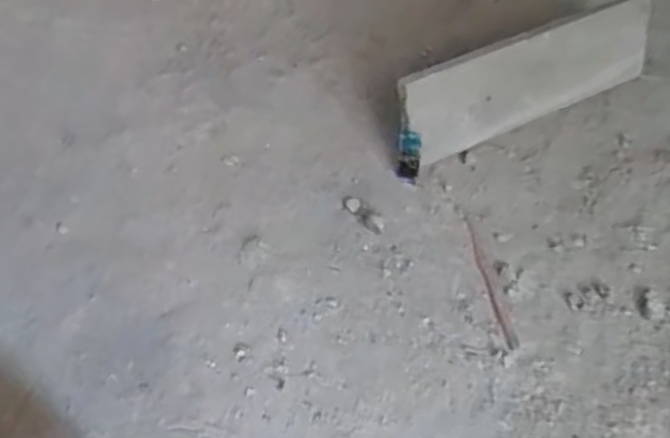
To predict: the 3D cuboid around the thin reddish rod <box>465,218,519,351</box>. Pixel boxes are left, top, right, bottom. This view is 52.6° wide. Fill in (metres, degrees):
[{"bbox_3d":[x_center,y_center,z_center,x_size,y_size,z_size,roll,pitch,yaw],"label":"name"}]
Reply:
[{"bbox_3d":[0.148,0.060,0.654,0.011,0.005,0.144,-8,56,-9],"label":"thin reddish rod"}]

